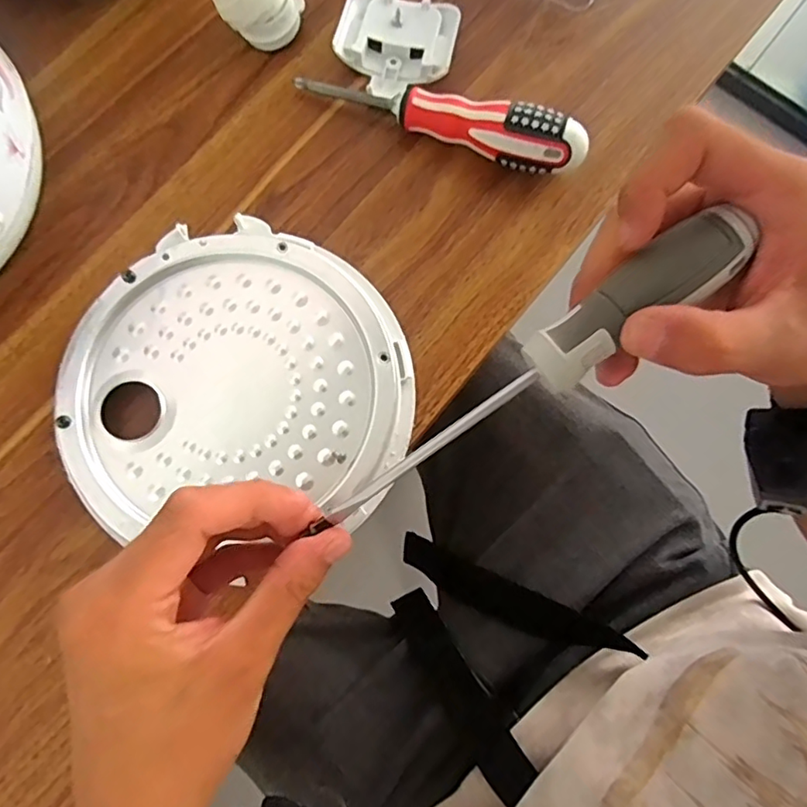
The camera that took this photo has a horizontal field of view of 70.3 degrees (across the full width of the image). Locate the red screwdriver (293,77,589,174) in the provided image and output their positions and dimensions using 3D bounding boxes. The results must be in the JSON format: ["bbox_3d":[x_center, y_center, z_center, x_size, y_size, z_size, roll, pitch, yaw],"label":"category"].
[{"bbox_3d":[0.022,-0.177,0.355,0.180,0.036,0.028,18,78,3],"label":"red screwdriver"}]

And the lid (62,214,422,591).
[{"bbox_3d":[-0.090,-0.007,0.323,0.188,0.018,0.185,0,79,-2],"label":"lid"}]

